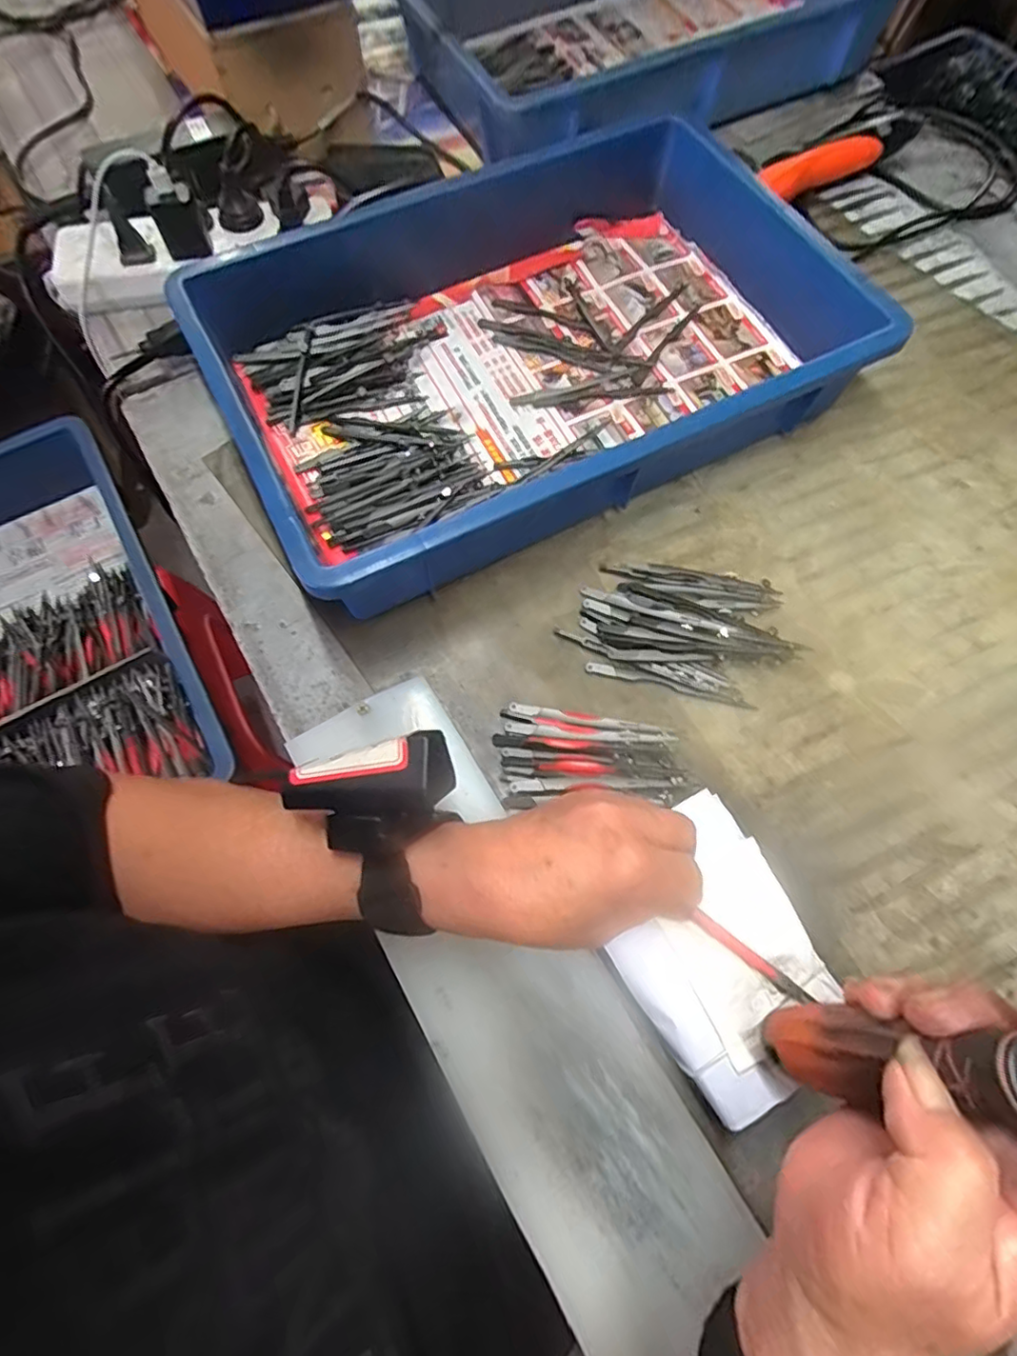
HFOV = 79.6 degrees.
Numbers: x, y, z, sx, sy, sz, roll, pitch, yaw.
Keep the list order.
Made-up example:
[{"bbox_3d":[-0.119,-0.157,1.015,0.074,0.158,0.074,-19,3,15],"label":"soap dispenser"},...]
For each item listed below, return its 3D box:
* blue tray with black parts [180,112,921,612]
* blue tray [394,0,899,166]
[{"bbox_3d":[0.014,-0.240,0.438,0.417,0.075,0.280,-26,73,-11],"label":"blue tray with black parts"},{"bbox_3d":[0.121,-0.656,0.590,0.446,0.075,0.305,-28,73,-11],"label":"blue tray"}]

